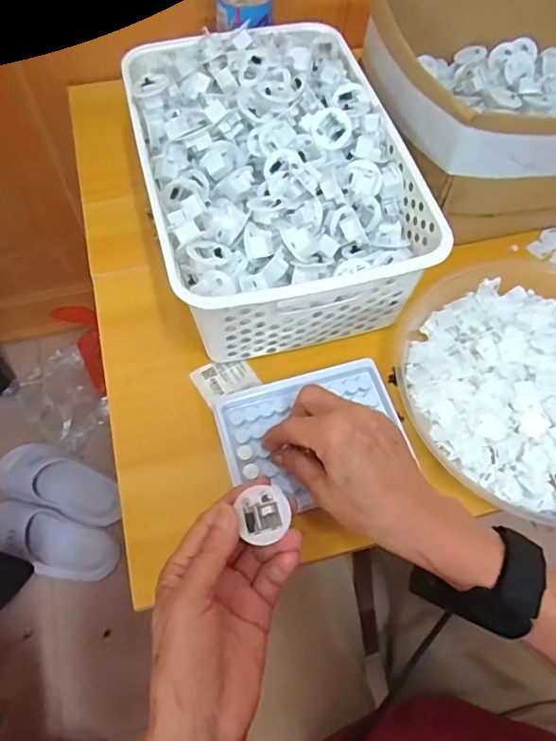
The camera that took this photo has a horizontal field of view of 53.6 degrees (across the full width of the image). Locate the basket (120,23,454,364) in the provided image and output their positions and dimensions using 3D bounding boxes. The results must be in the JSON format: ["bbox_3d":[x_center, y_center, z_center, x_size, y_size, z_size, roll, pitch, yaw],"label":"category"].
[{"bbox_3d":[-0.007,-0.166,0.484,0.204,0.104,0.284,-13,64,-9],"label":"basket"}]

